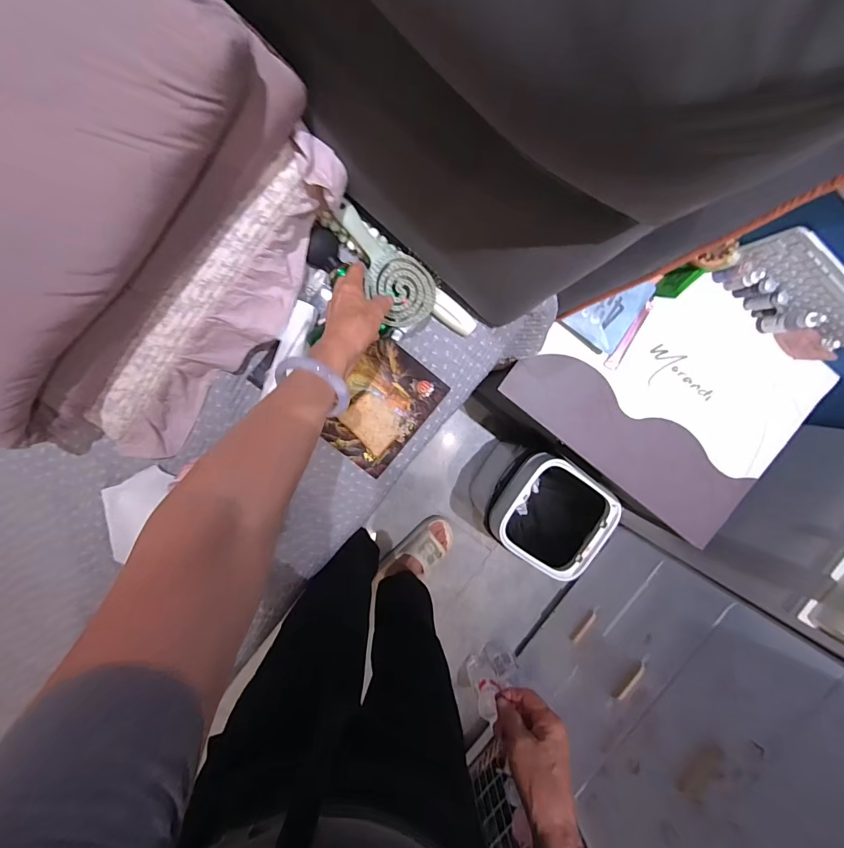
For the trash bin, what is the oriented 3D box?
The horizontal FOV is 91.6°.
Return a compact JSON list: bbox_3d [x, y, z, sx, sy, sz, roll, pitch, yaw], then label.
[{"bbox_3d":[0.270,0.188,0.996,0.240,0.306,0.223,35,93,-9],"label":"trash bin"}]

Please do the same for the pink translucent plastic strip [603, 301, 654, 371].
[{"bbox_3d":[0.350,-0.148,0.690,0.026,0.009,0.125,29,94,-9],"label":"pink translucent plastic strip"}]

